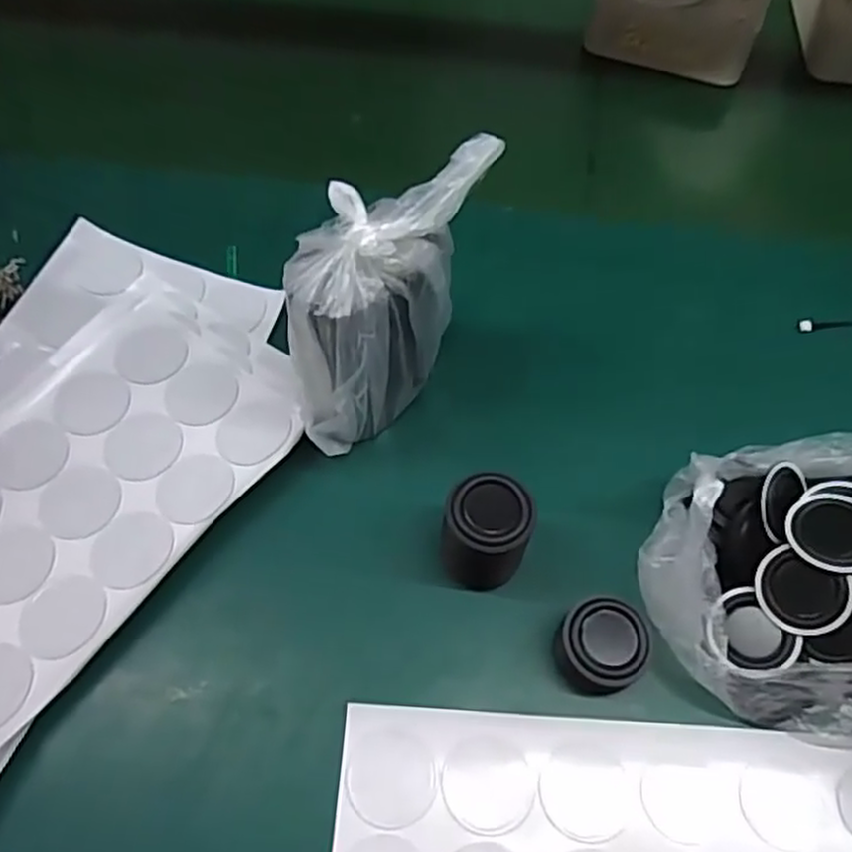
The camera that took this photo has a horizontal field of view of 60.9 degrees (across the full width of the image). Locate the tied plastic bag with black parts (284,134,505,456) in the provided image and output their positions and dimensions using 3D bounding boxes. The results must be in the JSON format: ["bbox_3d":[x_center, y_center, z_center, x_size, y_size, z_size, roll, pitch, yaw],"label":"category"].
[{"bbox_3d":[-0.019,-0.056,0.351,0.049,0.128,0.120,35,65,19],"label":"tied plastic bag with black parts"}]

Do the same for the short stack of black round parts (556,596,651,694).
[{"bbox_3d":[0.079,0.099,0.327,0.036,0.026,0.038,27,62,14],"label":"short stack of black round parts"}]

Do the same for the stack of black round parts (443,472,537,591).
[{"bbox_3d":[0.028,0.051,0.337,0.037,0.055,0.036,15,60,8],"label":"stack of black round parts"}]

